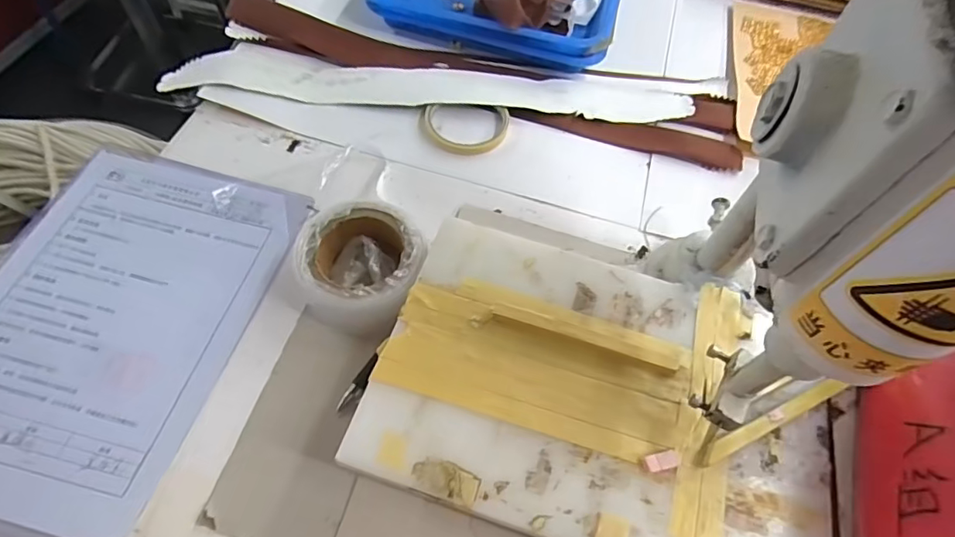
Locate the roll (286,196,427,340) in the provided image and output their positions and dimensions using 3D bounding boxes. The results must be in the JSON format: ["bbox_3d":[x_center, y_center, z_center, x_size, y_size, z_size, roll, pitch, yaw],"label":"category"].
[{"bbox_3d":[-0.098,-0.001,0.432,0.104,0.047,0.109,2,60,-3],"label":"roll"}]

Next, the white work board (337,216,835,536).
[{"bbox_3d":[0.085,0.081,0.351,0.293,0.009,0.196,18,61,6],"label":"white work board"}]

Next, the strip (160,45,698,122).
[{"bbox_3d":[-0.051,-0.199,0.576,0.562,0.017,0.068,4,62,-2],"label":"strip"}]

